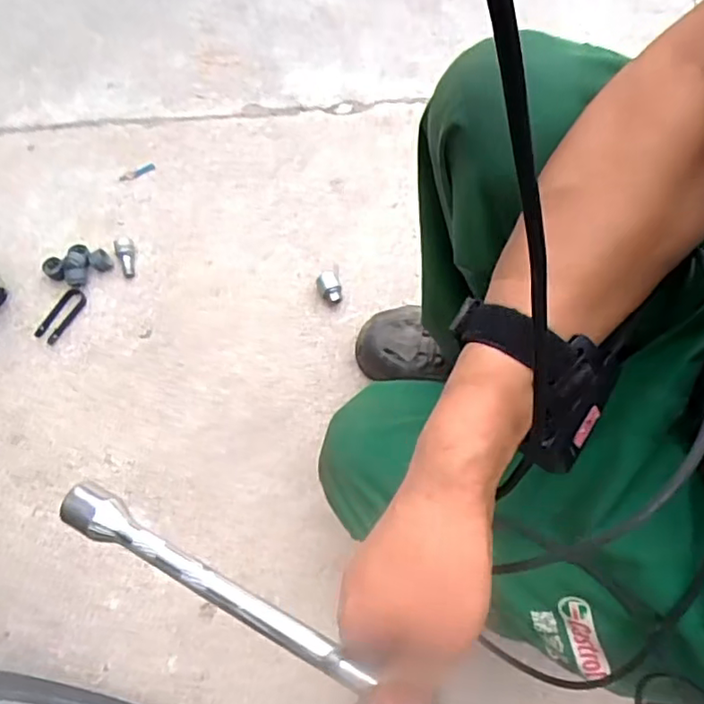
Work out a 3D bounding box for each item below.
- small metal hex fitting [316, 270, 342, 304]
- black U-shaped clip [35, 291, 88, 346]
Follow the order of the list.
[{"bbox_3d":[-0.029,-0.083,0.799,0.027,0.033,0.036,-23,74,-9],"label":"small metal hex fitting"},{"bbox_3d":[-0.367,-0.047,0.775,0.031,0.007,0.076,30,73,7],"label":"black U-shaped clip"}]

